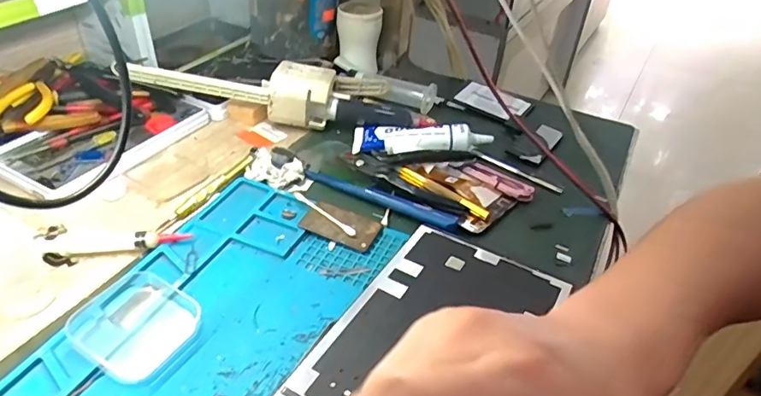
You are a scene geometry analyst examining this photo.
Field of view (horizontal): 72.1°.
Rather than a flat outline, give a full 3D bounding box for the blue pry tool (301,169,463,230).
[{"bbox_3d":[-0.004,-0.003,0.456,0.149,0.005,0.017,20,40,20],"label":"blue pry tool"}]

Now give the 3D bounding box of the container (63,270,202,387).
[{"bbox_3d":[-0.158,0.080,0.334,0.071,0.015,0.065,22,41,22],"label":"container"}]

